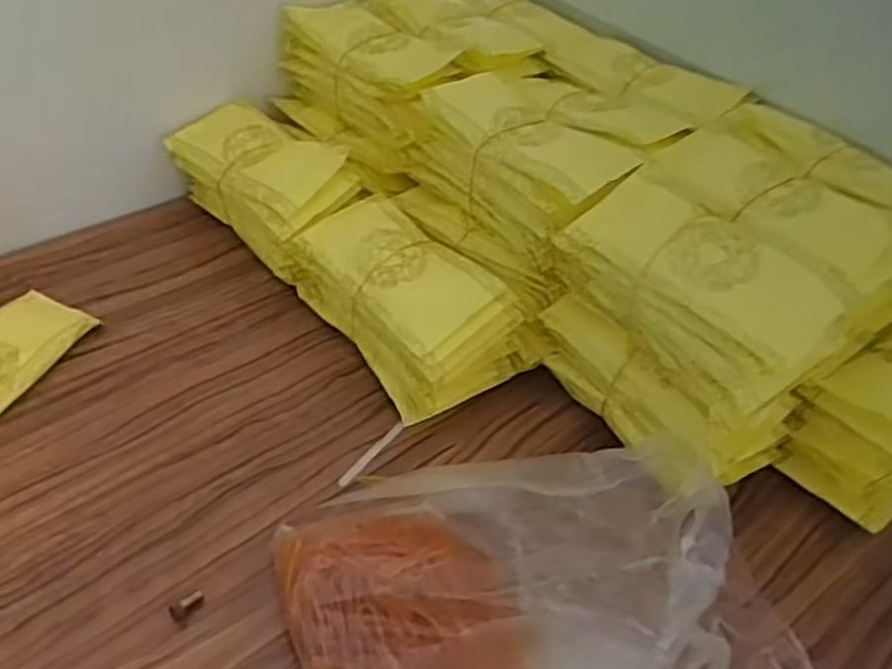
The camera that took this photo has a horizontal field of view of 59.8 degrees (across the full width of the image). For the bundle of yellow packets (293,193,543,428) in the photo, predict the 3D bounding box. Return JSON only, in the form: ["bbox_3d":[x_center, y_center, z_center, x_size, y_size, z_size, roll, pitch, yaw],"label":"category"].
[{"bbox_3d":[-0.026,-0.029,0.622,0.112,0.090,0.175,-24,51,-29],"label":"bundle of yellow packets"}]

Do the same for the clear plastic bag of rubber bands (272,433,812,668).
[{"bbox_3d":[0.062,0.162,0.424,0.307,0.092,0.230,1,43,-7],"label":"clear plastic bag of rubber bands"}]

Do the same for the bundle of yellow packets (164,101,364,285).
[{"bbox_3d":[-0.164,-0.131,0.705,0.087,0.102,0.181,-31,54,-34],"label":"bundle of yellow packets"}]

